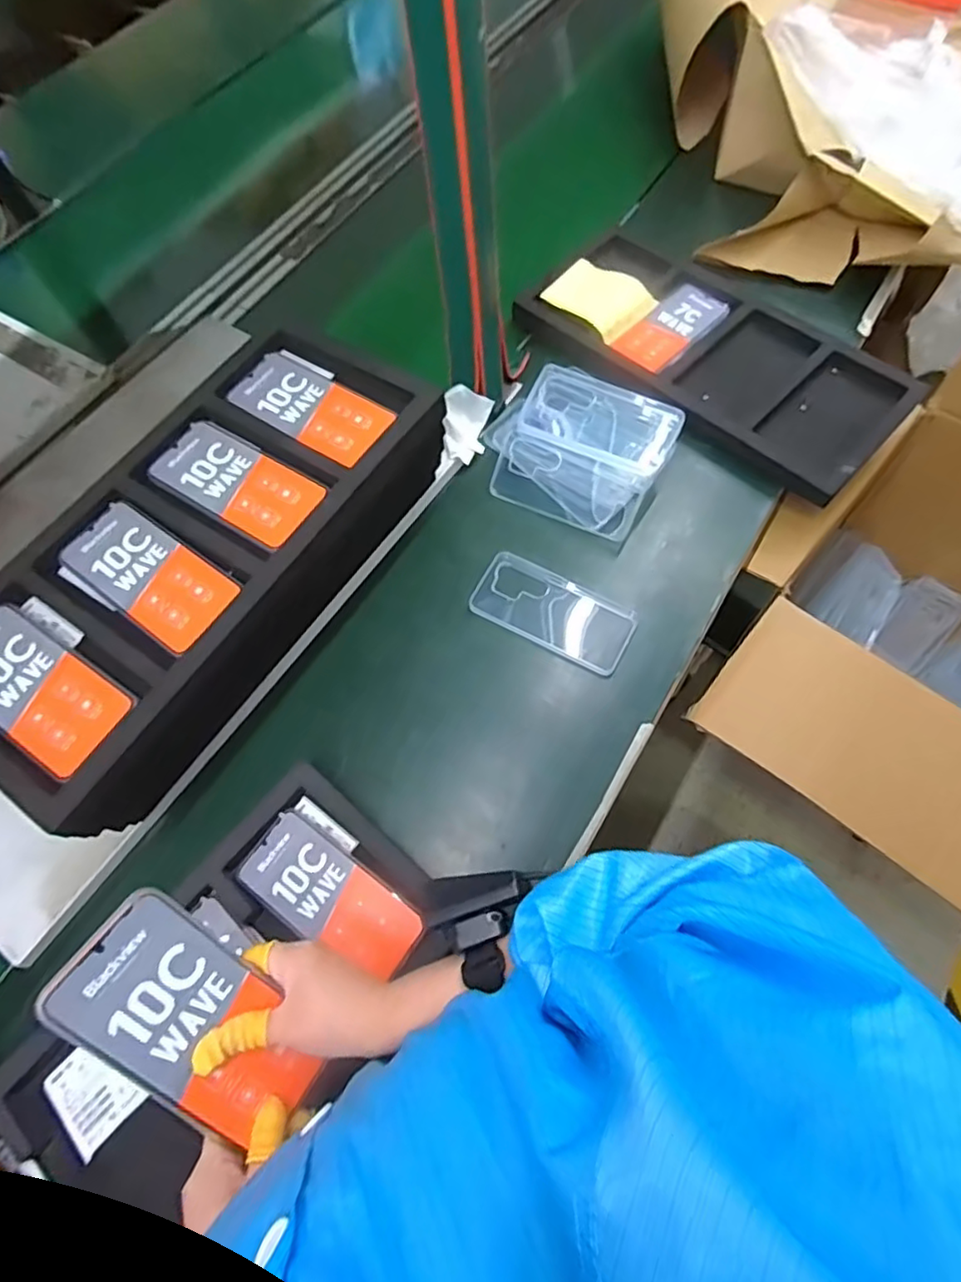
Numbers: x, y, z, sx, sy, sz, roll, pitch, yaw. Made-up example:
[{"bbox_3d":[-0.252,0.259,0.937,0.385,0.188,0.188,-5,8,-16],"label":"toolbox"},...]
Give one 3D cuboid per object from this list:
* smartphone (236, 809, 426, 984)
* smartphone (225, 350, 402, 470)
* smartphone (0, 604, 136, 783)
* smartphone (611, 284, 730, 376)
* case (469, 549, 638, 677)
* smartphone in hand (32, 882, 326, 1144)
[{"bbox_3d":[-0.136,0.235,0.564,0.170,0.005,0.075,34,74,12],"label":"smartphone"},{"bbox_3d":[-0.163,-0.228,0.609,0.172,0.009,0.078,33,70,18],"label":"smartphone"},{"bbox_3d":[-0.359,0.038,0.499,0.166,0.015,0.076,30,71,16],"label":"smartphone"},{"bbox_3d":[0.252,-0.407,0.811,0.081,0.004,0.155,42,76,17],"label":"smartphone"},{"bbox_3d":[0.080,-0.034,0.682,0.174,0.008,0.084,25,70,15],"label":"case"},{"bbox_3d":[-0.169,0.230,0.376,0.165,0.007,0.077,48,56,-17],"label":"smartphone in hand"}]

